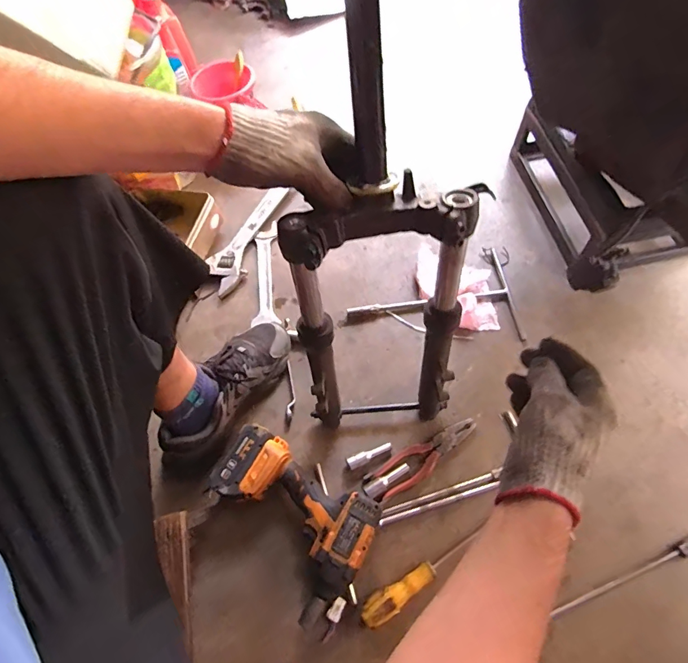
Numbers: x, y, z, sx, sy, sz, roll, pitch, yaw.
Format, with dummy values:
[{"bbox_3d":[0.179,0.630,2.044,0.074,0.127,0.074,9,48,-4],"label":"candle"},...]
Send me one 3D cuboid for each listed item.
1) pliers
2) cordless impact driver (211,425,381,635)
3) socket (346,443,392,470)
[{"bbox_3d":[0.125,0.200,0.638,0.194,0.011,0.052,-27,64,-11],"label":"pliers"},{"bbox_3d":[-0.084,0.267,0.584,0.241,0.072,0.162,29,70,18],"label":"cordless impact driver"},{"bbox_3d":[0.041,0.197,0.643,0.074,0.014,0.018,-21,63,-9],"label":"socket"}]

